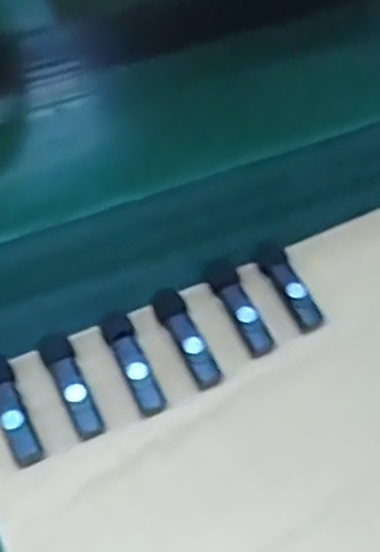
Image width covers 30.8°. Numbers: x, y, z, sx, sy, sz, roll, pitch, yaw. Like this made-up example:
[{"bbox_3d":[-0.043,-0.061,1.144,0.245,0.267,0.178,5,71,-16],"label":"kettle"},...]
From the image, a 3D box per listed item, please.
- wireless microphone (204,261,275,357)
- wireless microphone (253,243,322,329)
[{"bbox_3d":[0.028,0.017,0.408,0.016,0.012,0.062,-20,53,-14],"label":"wireless microphone"},{"bbox_3d":[0.059,0.004,0.418,0.017,0.015,0.064,-19,53,-14],"label":"wireless microphone"}]

